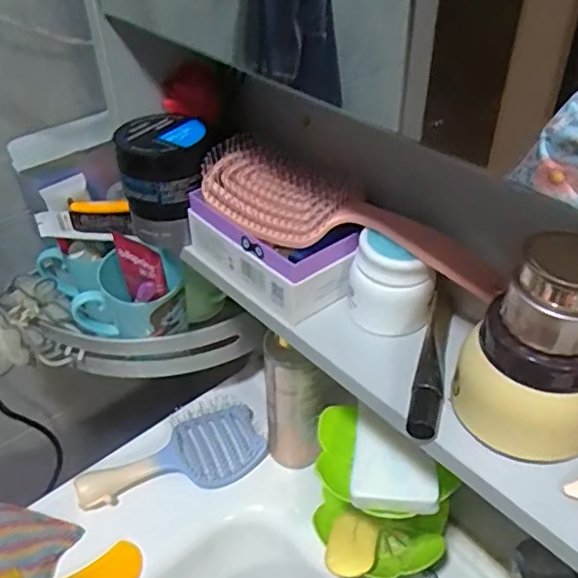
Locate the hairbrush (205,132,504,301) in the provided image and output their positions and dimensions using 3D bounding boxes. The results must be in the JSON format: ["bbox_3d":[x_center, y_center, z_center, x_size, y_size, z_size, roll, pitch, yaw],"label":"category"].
[{"bbox_3d":[0.034,-0.046,0.407,0.216,0.037,0.067,30,47,30],"label":"hairbrush"}]

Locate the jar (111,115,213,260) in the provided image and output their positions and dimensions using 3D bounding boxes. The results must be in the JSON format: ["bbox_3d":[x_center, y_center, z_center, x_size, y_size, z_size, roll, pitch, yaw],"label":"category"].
[{"bbox_3d":[-0.095,-0.082,0.478,0.066,0.089,0.058,-6,40,-8],"label":"jar"}]

